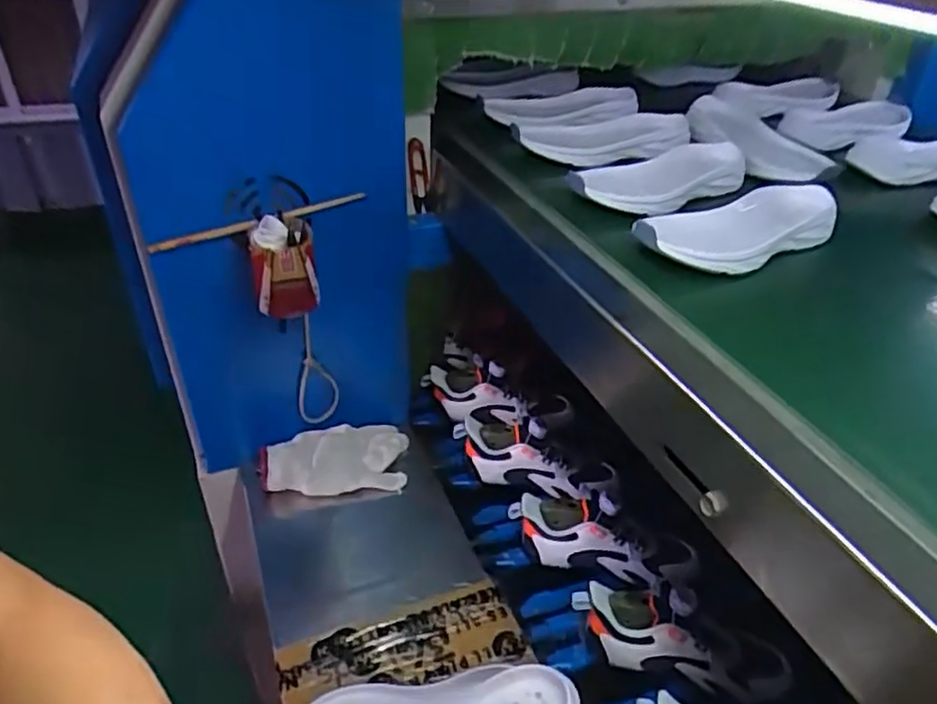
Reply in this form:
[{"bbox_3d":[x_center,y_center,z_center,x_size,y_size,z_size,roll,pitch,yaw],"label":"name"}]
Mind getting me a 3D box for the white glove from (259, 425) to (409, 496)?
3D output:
[{"bbox_3d":[-0.171,0.136,0.869,0.188,0.040,0.092,-5,36,-10],"label":"white glove"}]

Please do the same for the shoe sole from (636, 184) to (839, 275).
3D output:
[{"bbox_3d":[0.239,-0.114,0.605,0.199,0.032,0.087,-19,41,-27],"label":"shoe sole"}]

